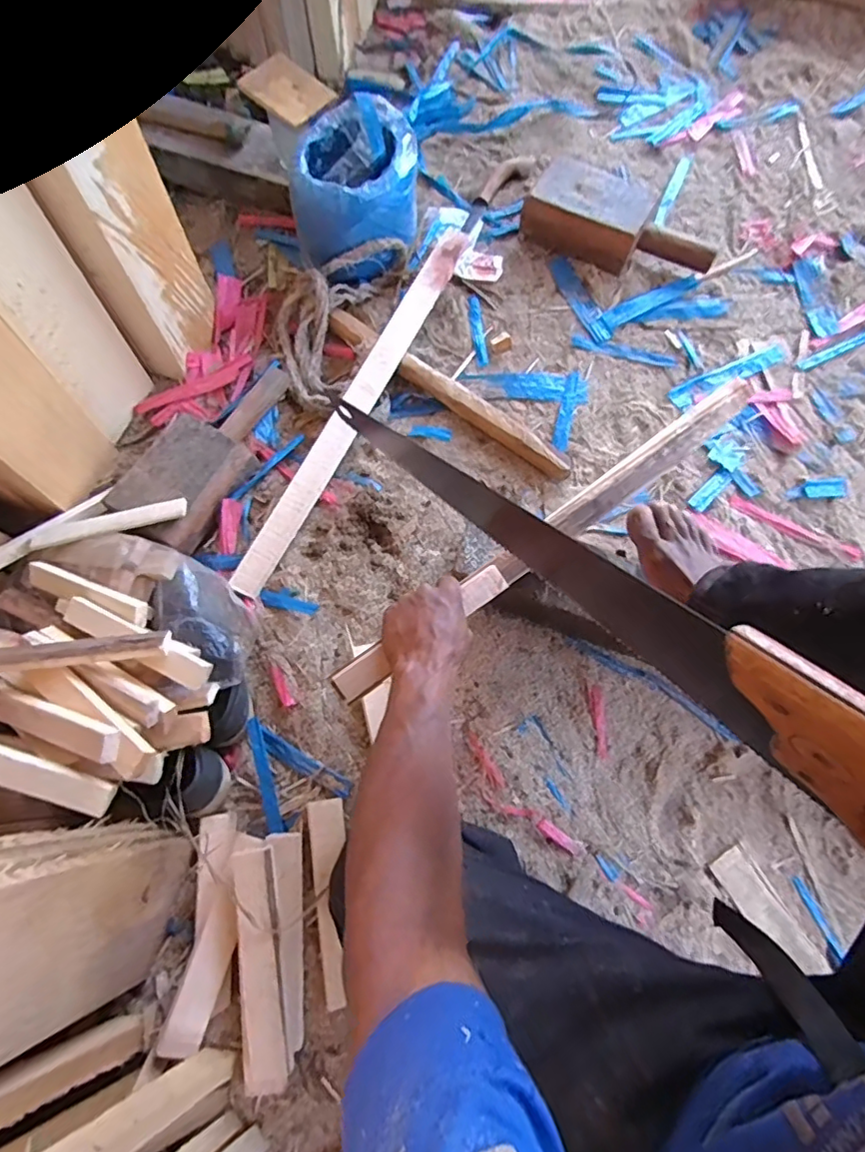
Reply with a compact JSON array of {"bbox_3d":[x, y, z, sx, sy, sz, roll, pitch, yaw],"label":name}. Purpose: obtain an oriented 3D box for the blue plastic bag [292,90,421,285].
[{"bbox_3d":[-0.113,-0.563,0.846,0.188,0.159,0.187,-14,74,-5],"label":"blue plastic bag"}]

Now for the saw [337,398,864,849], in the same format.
[{"bbox_3d":[0.100,0.019,0.315,0.031,0.094,0.430,-45,60,-10],"label":"saw"}]

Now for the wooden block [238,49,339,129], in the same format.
[{"bbox_3d":[-0.212,-0.710,0.821,0.114,0.014,0.087,42,82,2],"label":"wooden block"}]

